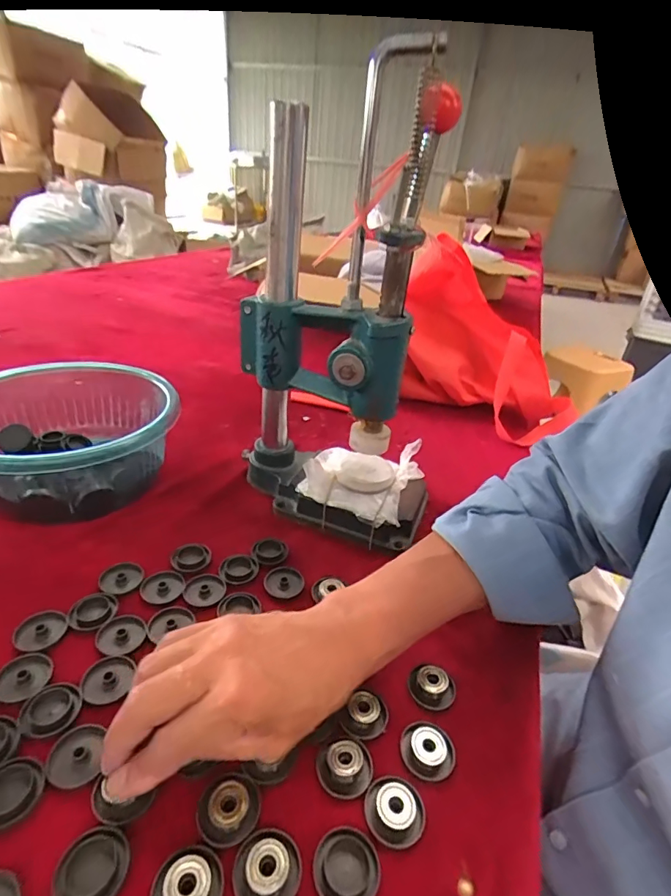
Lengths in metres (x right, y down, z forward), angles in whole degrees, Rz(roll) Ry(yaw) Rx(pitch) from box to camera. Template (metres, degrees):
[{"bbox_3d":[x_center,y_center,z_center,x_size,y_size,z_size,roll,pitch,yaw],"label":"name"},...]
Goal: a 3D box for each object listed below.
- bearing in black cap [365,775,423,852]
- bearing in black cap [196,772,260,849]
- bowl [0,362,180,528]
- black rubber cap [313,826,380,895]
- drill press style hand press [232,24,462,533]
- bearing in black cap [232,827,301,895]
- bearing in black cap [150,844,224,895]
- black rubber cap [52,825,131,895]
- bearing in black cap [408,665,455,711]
[{"bbox_3d":[0.033,0.201,0.255,0.031,0.011,0.033,5,31,-3],"label":"bearing in black cap"},{"bbox_3d":[-0.058,0.195,0.248,0.033,0.007,0.031,5,31,-3],"label":"bearing in black cap"},{"bbox_3d":[-0.276,-0.009,0.470,0.214,0.089,0.202,5,31,-3],"label":"bowl"},{"bbox_3d":[0.006,0.216,0.235,0.033,0.004,0.033,5,31,-3],"label":"black rubber cap"},{"bbox_3d":[0.008,-0.095,0.419,0.203,0.340,0.112,15,31,14],"label":"drill press style hand press"},{"bbox_3d":[-0.034,0.209,0.228,0.032,0.009,0.033,5,31,-3],"label":"bearing in black cap"},{"bbox_3d":[-0.071,0.211,0.218,0.032,0.009,0.031,5,31,-3],"label":"bearing in black cap"},{"bbox_3d":[-0.119,0.204,0.223,0.032,0.004,0.032,5,31,-3],"label":"black rubber cap"},{"bbox_3d":[0.067,0.166,0.319,0.031,0.009,0.026,27,36,30],"label":"bearing in black cap"}]

